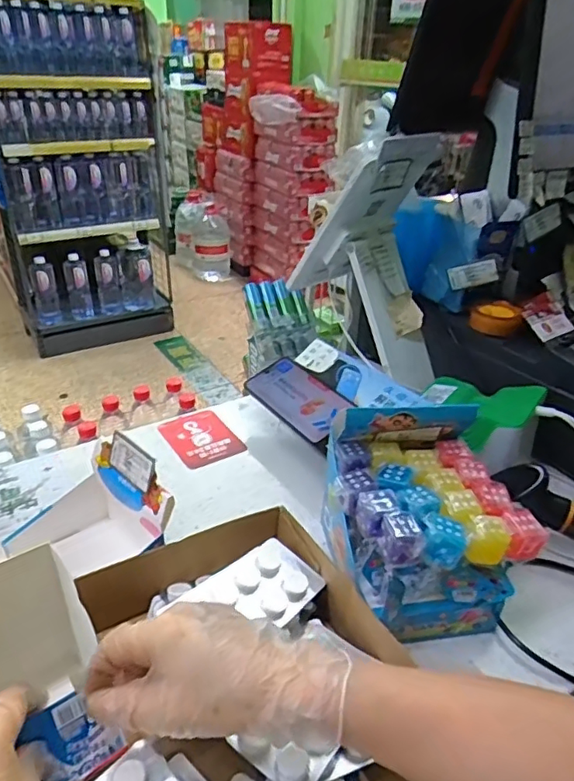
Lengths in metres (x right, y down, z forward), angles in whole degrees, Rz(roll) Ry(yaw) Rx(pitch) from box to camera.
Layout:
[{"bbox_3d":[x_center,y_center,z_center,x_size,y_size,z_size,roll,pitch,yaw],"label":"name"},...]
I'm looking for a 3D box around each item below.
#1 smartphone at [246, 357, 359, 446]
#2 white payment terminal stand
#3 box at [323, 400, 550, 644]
[{"bbox_3d":[0.015,0.007,0.693,0.078,0.008,0.155,-33,43,-18],"label":"smartphone"},{"bbox_3d":[0.109,-0.170,0.708,0.200,0.261,0.121,19,35,23],"label":"white payment terminal stand"},{"bbox_3d":[0.111,0.106,0.491,0.131,0.144,0.157,-8,33,-17],"label":"box"}]

